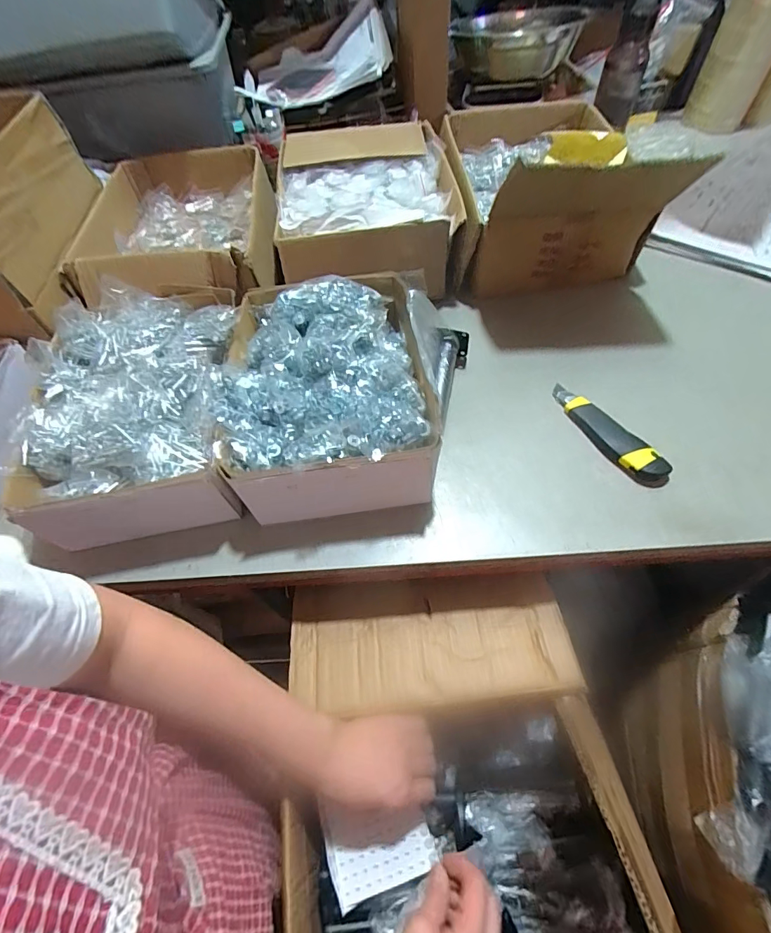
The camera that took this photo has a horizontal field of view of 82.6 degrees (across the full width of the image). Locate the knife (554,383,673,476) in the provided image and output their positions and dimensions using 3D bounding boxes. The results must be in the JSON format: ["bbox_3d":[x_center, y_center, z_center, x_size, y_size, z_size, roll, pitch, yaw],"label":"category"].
[{"bbox_3d":[0.271,-0.045,0.541,0.038,0.029,0.161,-25,60,-10],"label":"knife"}]

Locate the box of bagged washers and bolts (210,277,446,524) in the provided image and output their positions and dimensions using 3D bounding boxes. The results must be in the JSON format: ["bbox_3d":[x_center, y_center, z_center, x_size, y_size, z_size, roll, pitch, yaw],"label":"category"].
[{"bbox_3d":[-0.071,-0.096,0.533,0.220,0.134,0.284,-8,58,0],"label":"box of bagged washers and bolts"}]

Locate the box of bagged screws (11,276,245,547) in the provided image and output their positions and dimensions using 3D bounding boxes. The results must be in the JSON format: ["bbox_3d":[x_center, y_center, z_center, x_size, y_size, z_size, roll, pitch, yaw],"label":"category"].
[{"bbox_3d":[-0.285,-0.071,0.530,0.231,0.108,0.291,-12,58,-3],"label":"box of bagged screws"}]

